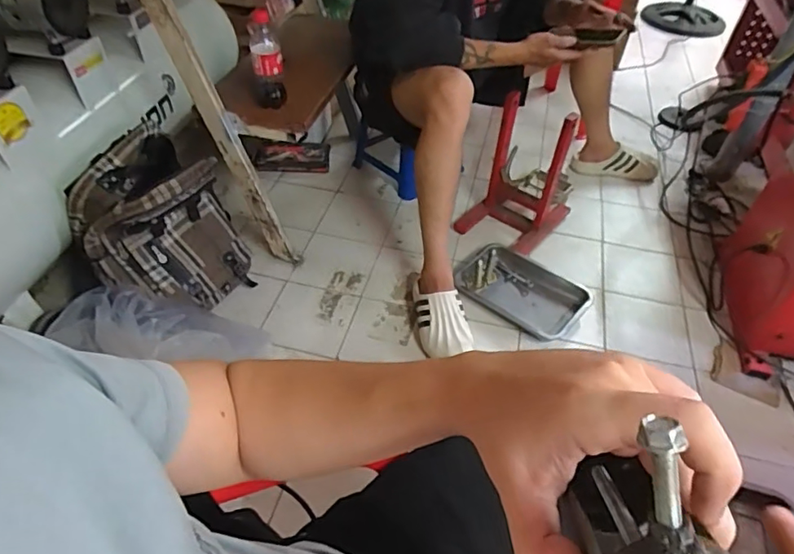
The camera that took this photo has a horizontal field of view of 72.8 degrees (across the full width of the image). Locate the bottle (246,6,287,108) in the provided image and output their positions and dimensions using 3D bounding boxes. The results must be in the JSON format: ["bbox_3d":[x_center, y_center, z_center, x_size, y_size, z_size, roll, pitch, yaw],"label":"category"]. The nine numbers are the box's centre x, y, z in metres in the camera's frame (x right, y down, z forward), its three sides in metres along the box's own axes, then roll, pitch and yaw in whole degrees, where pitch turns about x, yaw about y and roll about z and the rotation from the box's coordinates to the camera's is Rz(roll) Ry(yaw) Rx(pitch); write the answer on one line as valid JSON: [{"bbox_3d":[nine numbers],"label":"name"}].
[{"bbox_3d":[-0.269,-0.430,1.126,0.061,0.188,0.054,-9,47,-11],"label":"bottle"}]

